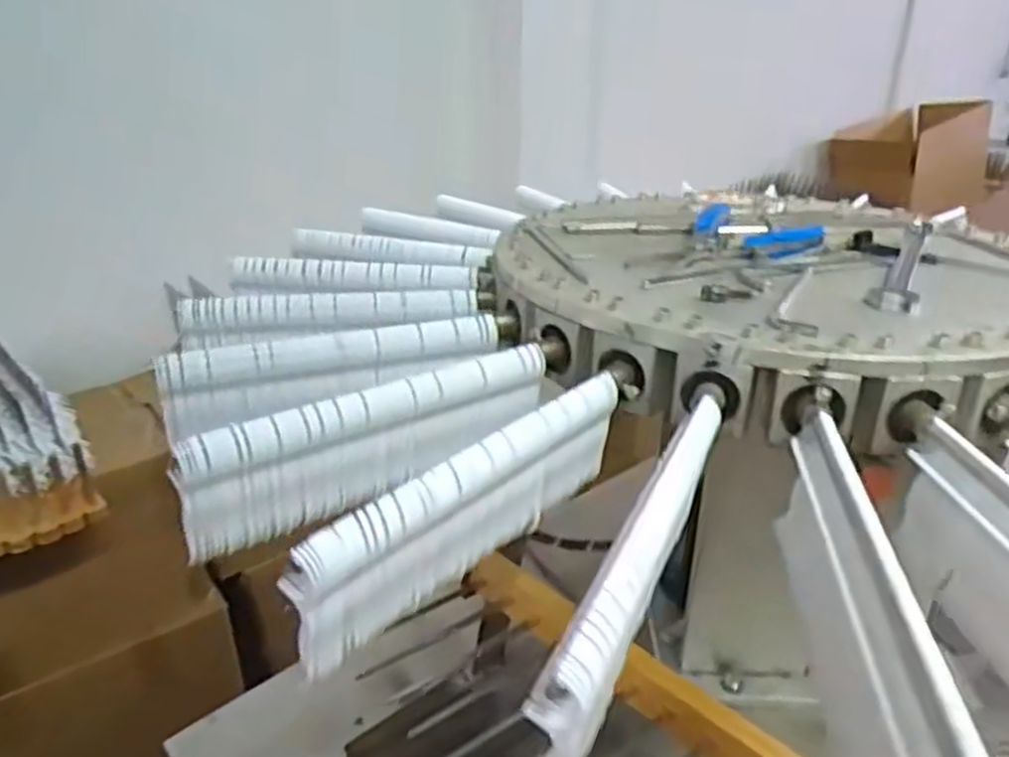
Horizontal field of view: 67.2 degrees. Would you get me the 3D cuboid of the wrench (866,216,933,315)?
[{"bbox_3d":[0.274,-0.082,0.521,0.028,0.020,0.189,13,27,26],"label":"wrench"}]

